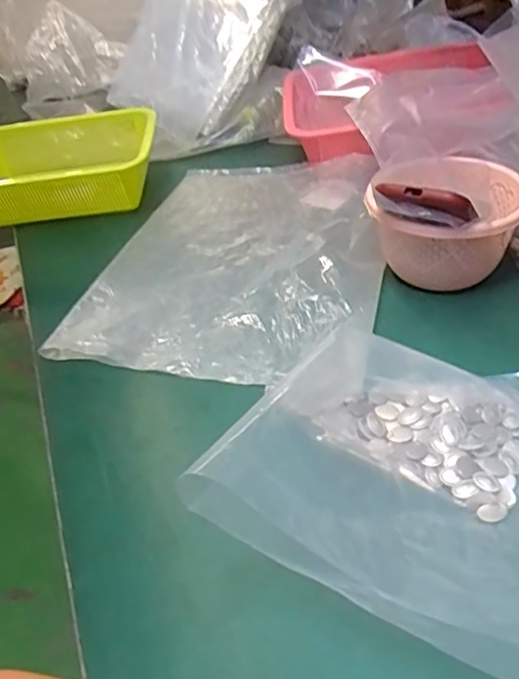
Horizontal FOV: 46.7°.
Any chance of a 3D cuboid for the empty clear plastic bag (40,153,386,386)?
[{"bbox_3d":[-0.014,-0.100,0.659,0.288,0.024,0.370,3,42,17],"label":"empty clear plastic bag"}]

